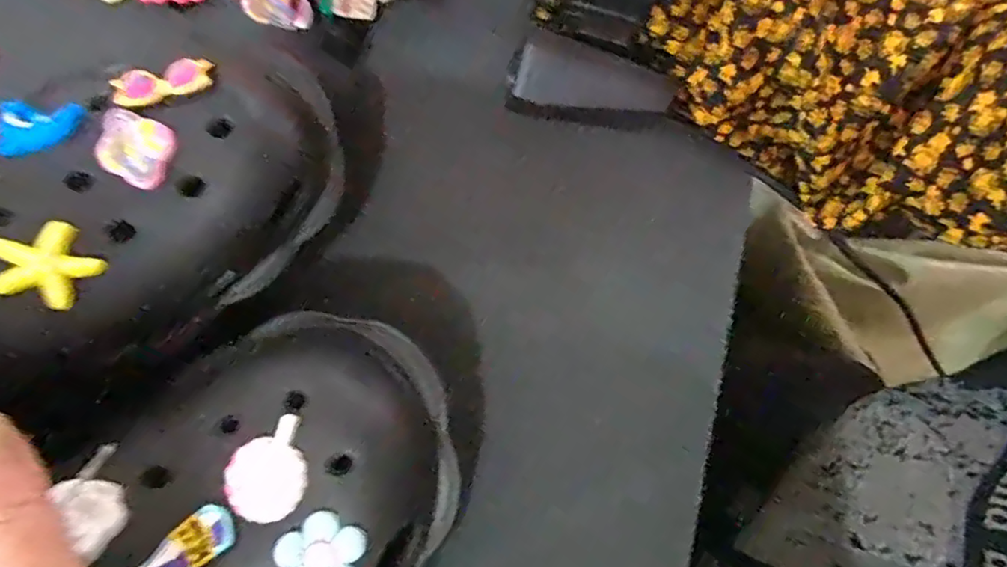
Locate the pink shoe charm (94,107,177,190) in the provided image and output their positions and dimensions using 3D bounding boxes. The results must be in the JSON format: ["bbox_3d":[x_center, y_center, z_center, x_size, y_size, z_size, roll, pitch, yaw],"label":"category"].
[{"bbox_3d":[-0.119,-0.044,0.189,0.027,0.004,0.022,23,77,6],"label":"pink shoe charm"}]

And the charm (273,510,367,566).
[{"bbox_3d":[-0.053,0.078,0.168,0.022,0.007,0.023,0,75,0],"label":"charm"}]

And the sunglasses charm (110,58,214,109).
[{"bbox_3d":[-0.113,-0.067,0.195,0.032,0.004,0.014,-15,76,-4],"label":"sunglasses charm"}]

